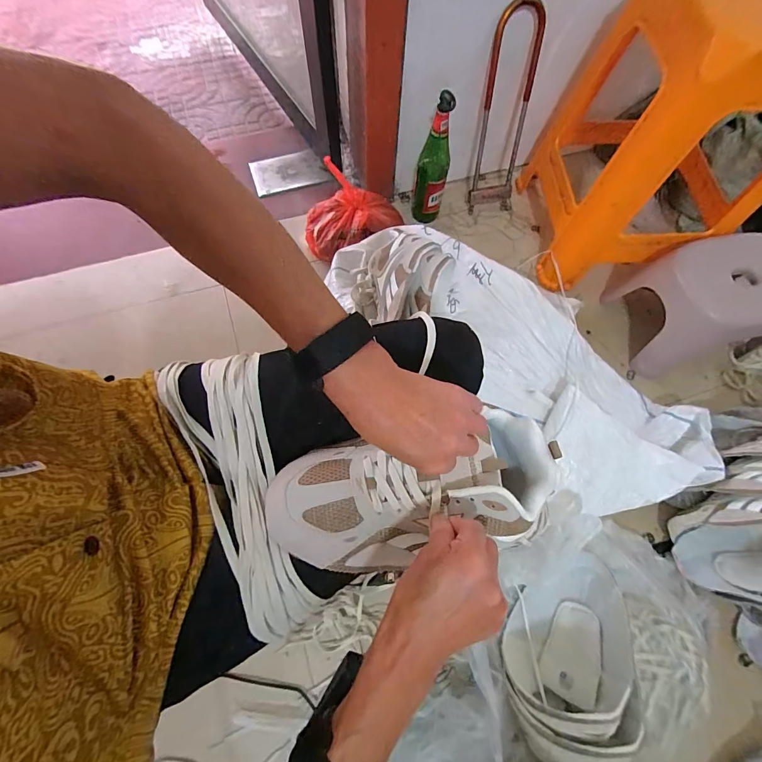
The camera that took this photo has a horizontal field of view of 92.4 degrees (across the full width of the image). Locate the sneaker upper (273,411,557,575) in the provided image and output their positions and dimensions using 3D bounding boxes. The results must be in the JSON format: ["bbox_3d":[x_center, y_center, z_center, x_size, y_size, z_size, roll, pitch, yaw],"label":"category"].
[{"bbox_3d":[0.031,0.101,0.342,0.263,0.078,0.121,-10,70,-6],"label":"sneaker upper"}]

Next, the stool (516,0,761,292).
[{"bbox_3d":[0.557,-0.477,0.748,0.322,0.458,0.356,-1,70,-2],"label":"stool"}]

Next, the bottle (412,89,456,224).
[{"bbox_3d":[0.118,-0.490,0.826,0.068,0.274,0.068,4,69,0],"label":"bottle"}]

